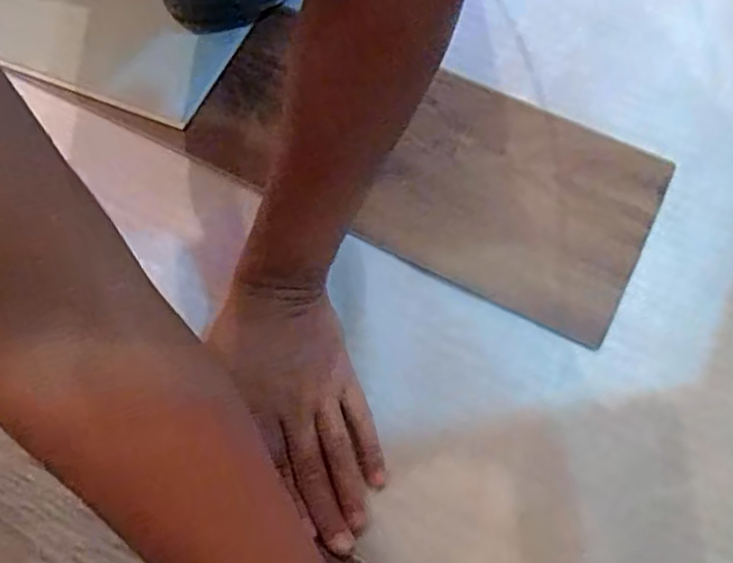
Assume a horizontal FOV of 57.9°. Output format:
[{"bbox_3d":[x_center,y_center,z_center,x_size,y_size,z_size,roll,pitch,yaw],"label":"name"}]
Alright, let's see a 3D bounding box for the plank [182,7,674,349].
[{"bbox_3d":[0.044,-0.104,0.553,0.379,0.013,0.182,25,67,10],"label":"plank"}]

